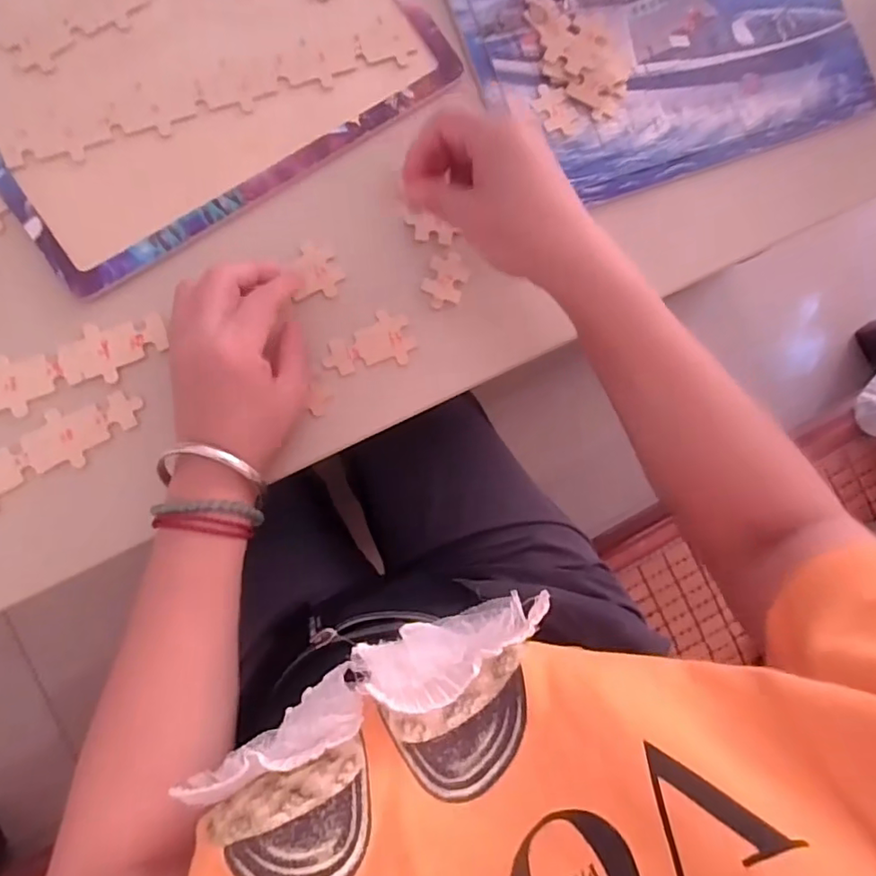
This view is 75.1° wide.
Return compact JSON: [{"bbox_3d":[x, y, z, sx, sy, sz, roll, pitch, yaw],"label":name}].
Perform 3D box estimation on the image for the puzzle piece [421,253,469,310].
[{"bbox_3d":[0.005,-0.106,0.383,0.027,0.005,0.039,20,83,-6],"label":"puzzle piece"}]

